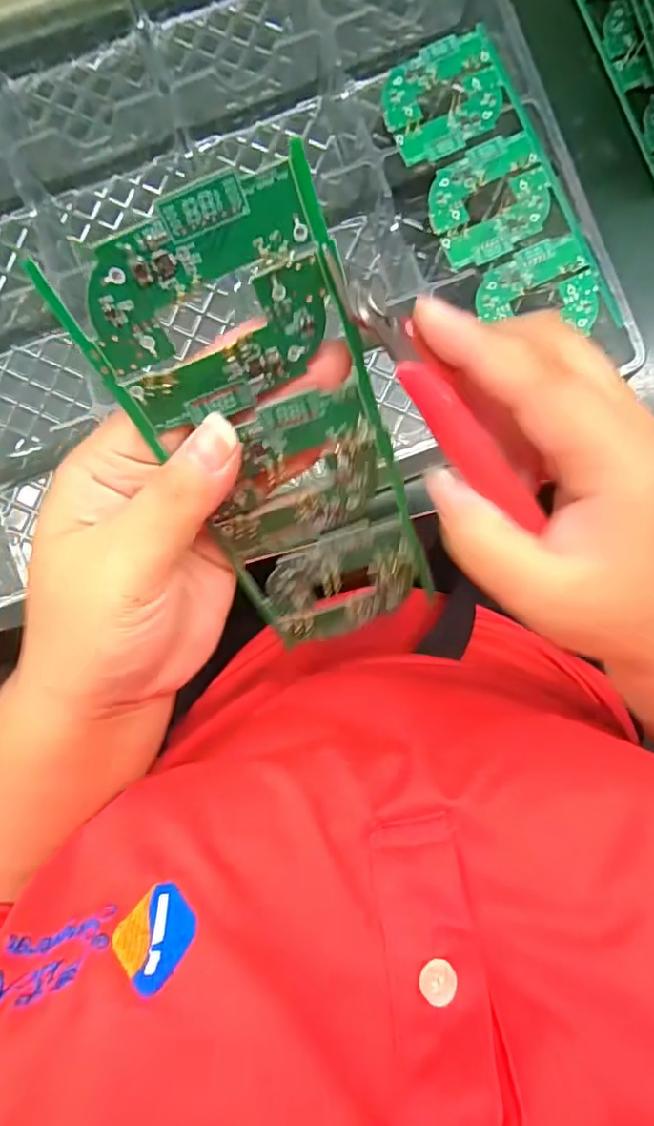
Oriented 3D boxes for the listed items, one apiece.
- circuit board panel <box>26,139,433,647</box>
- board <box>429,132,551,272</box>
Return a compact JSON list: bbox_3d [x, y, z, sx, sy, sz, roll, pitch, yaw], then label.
[{"bbox_3d":[-0.013,-0.029,0.185,0.069,0.160,0.010,-22,45,1],"label":"circuit board panel"},{"bbox_3d":[0.082,-0.183,0.283,0.062,0.005,0.052,-29,87,0],"label":"board"}]

